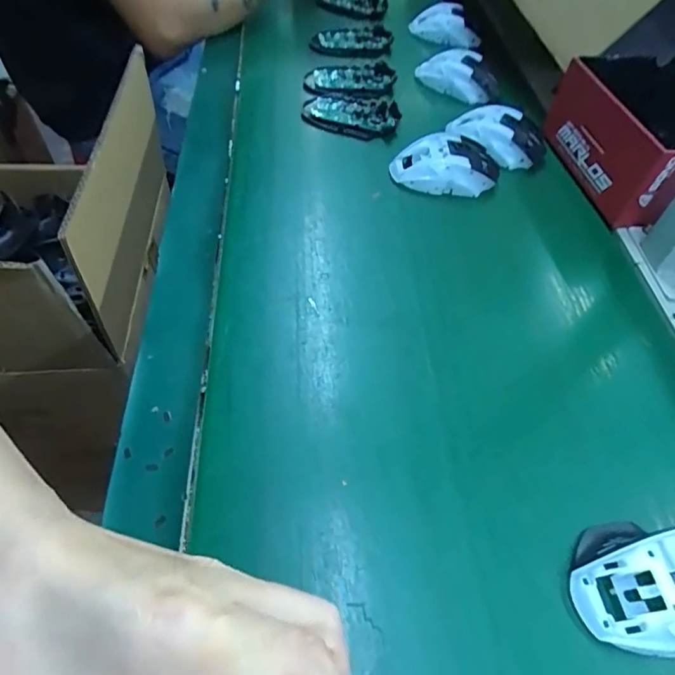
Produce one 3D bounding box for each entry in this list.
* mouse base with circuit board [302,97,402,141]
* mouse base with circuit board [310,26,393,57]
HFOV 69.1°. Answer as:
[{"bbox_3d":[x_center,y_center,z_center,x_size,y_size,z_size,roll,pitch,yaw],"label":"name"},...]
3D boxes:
[{"bbox_3d":[0.017,-0.265,0.585,0.113,0.017,0.063,9,54,1],"label":"mouse base with circuit board"},{"bbox_3d":[0.025,-0.414,0.688,0.119,0.017,0.068,-12,56,-14],"label":"mouse base with circuit board"}]

